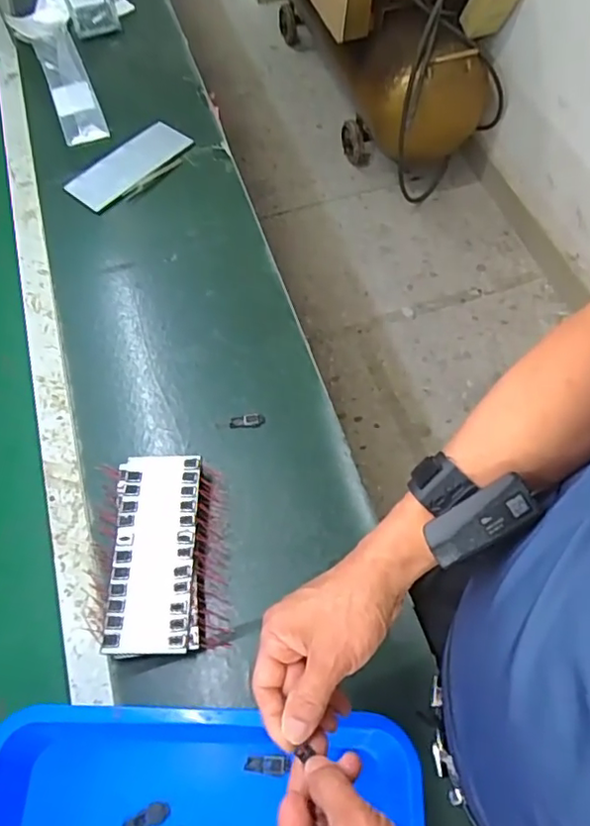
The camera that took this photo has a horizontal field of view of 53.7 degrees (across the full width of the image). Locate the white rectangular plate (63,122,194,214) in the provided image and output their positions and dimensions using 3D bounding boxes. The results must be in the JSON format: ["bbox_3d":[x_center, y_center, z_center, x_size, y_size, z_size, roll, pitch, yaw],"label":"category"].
[{"bbox_3d":[-0.251,-0.381,0.891,0.084,0.011,0.199,35,69,17],"label":"white rectangular plate"}]

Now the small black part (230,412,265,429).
[{"bbox_3d":[-0.056,0.009,0.688,0.041,0.005,0.019,0,63,1],"label":"small black part"}]

